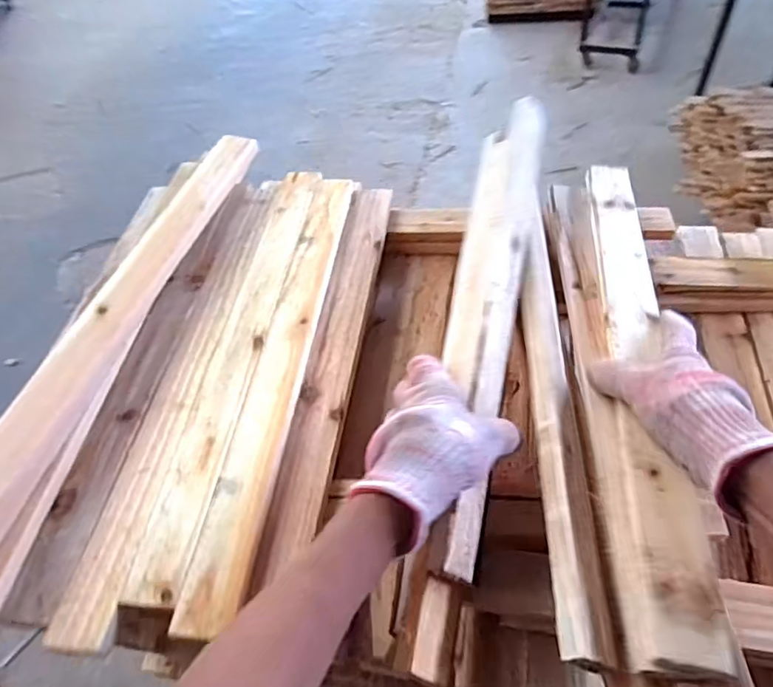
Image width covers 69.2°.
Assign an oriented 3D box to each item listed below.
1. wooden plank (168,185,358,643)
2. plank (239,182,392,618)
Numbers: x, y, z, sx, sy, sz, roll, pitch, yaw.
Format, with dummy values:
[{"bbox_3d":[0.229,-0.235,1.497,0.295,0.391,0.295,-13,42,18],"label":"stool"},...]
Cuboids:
[{"bbox_3d":[-0.091,0.003,0.518,0.041,0.018,0.485,3,51,9],"label":"wooden plank"},{"bbox_3d":[-0.045,-0.003,0.535,0.042,0.017,0.455,4,51,9],"label":"plank"}]

